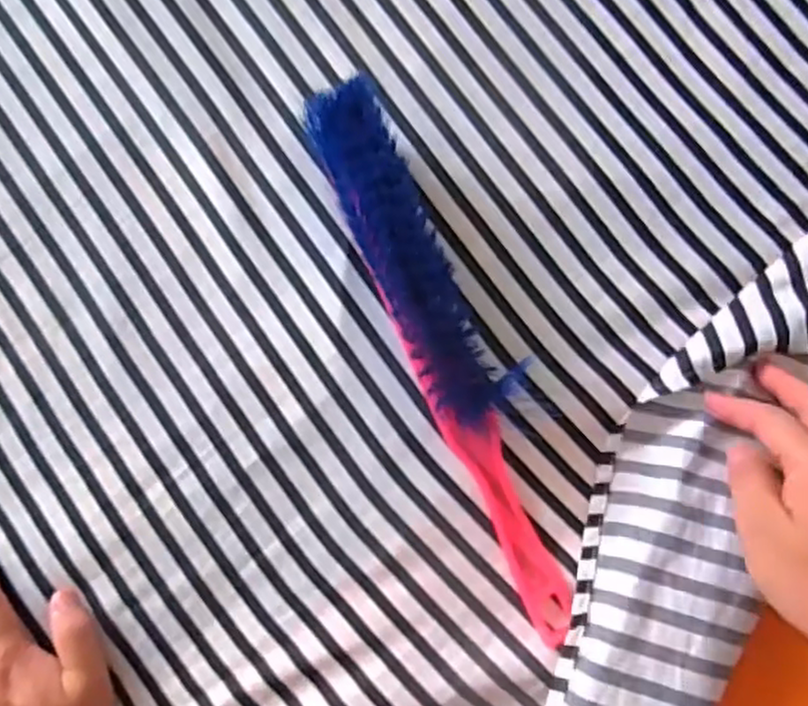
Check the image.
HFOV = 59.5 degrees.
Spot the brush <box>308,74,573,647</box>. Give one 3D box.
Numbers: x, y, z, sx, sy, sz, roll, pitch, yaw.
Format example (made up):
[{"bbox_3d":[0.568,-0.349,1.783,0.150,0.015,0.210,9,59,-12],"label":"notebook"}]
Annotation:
[{"bbox_3d":[0.032,0.000,0.415,0.053,0.050,0.338,-25,83,-1],"label":"brush"}]

